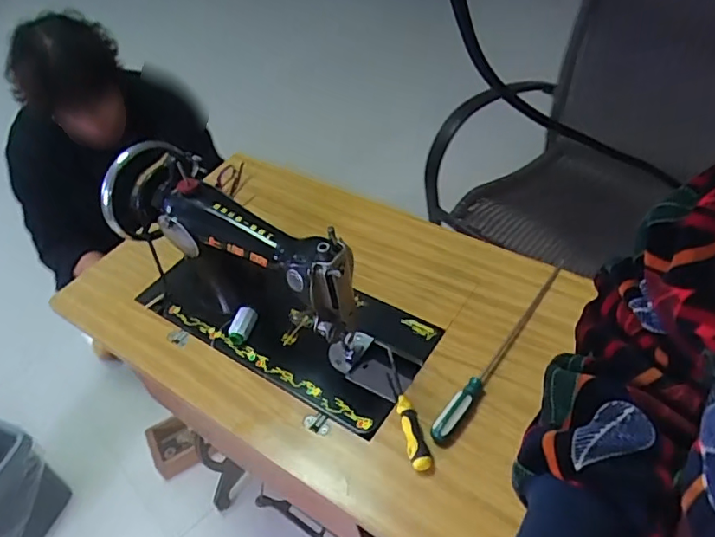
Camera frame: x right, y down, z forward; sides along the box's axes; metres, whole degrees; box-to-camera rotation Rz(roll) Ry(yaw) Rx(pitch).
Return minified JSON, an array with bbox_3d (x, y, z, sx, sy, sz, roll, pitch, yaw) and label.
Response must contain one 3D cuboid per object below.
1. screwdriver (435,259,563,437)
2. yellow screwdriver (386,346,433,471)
[{"bbox_3d":[0.185,0.094,0.675,0.022,0.024,0.313,32,56,28],"label":"screwdriver"},{"bbox_3d":[0.056,0.153,0.637,0.022,0.025,0.169,-9,48,-5],"label":"yellow screwdriver"}]

